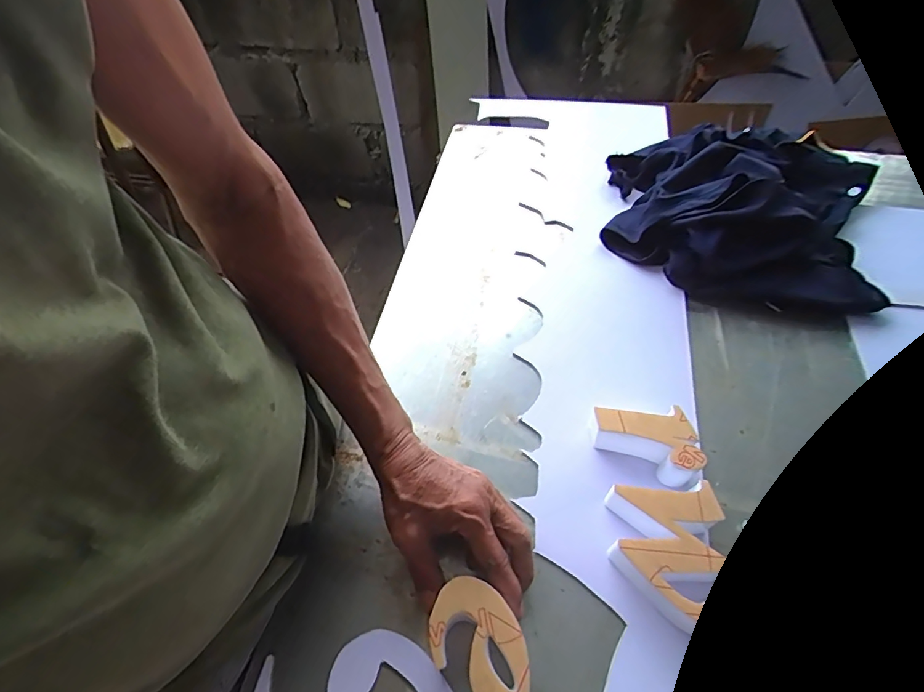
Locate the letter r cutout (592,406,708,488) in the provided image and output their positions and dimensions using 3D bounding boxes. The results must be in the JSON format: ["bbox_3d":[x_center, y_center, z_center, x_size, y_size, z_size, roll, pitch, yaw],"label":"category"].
[{"bbox_3d":[0.167,0.087,0.442,0.094,0.038,0.055,14,59,13],"label":"letter r cutout"}]

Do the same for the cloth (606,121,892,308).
[{"bbox_3d":[0.362,-0.196,0.606,0.333,0.077,0.310,8,58,9],"label":"cloth"}]

